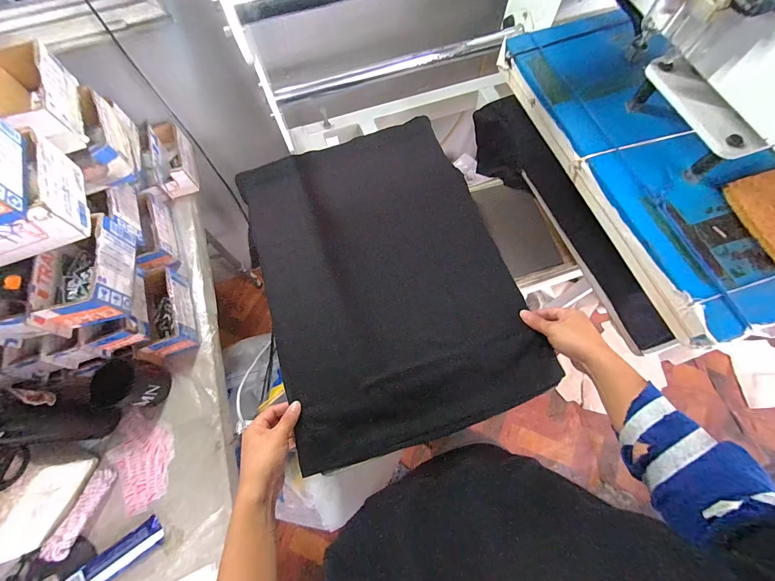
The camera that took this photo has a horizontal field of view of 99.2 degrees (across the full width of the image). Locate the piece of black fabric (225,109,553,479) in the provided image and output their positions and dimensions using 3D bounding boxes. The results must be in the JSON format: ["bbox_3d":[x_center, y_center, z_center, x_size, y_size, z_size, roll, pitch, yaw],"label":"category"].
[{"bbox_3d":[-0.014,-0.042,0.629,0.422,0.064,0.601,-19,70,-6],"label":"piece of black fabric"}]

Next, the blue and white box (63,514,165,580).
[{"bbox_3d":[-0.466,0.461,0.556,0.164,0.011,0.048,-35,95,-16],"label":"blue and white box"}]

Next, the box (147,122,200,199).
[{"bbox_3d":[-0.525,-0.326,0.810,0.081,0.072,0.192,-22,70,-7],"label":"box"}]

